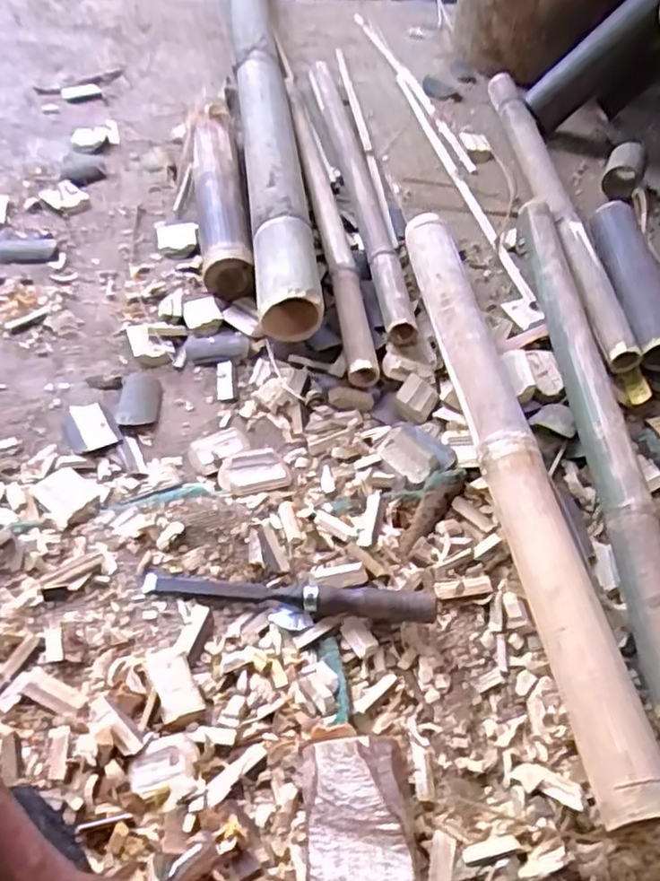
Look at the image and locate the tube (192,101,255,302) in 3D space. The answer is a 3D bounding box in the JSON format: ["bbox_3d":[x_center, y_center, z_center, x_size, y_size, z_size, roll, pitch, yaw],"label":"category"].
[{"bbox_3d":[-0.147,-0.320,0.892,0.063,0.066,0.349,-5,53,-9],"label":"tube"}]

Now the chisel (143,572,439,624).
[{"bbox_3d":[-0.035,0.129,0.568,0.244,0.029,0.023,6,52,0],"label":"chisel"}]

